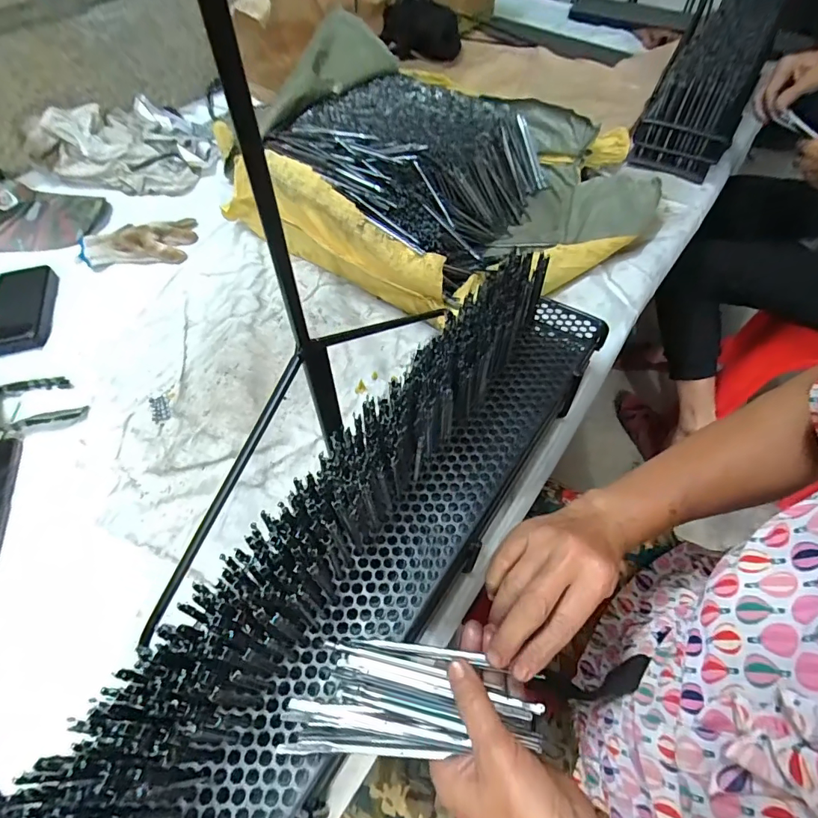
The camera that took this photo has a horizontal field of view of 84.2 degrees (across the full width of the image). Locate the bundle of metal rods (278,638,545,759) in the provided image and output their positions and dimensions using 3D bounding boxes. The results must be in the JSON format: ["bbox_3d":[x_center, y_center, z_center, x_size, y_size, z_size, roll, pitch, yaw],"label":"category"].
[{"bbox_3d":[-0.005,0.190,0.302,0.147,0.024,0.065,1,55,1],"label":"bundle of metal rods"}]

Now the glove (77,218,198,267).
[{"bbox_3d":[-0.438,-0.269,0.728,0.167,0.028,0.088,-4,55,-2],"label":"glove"}]

